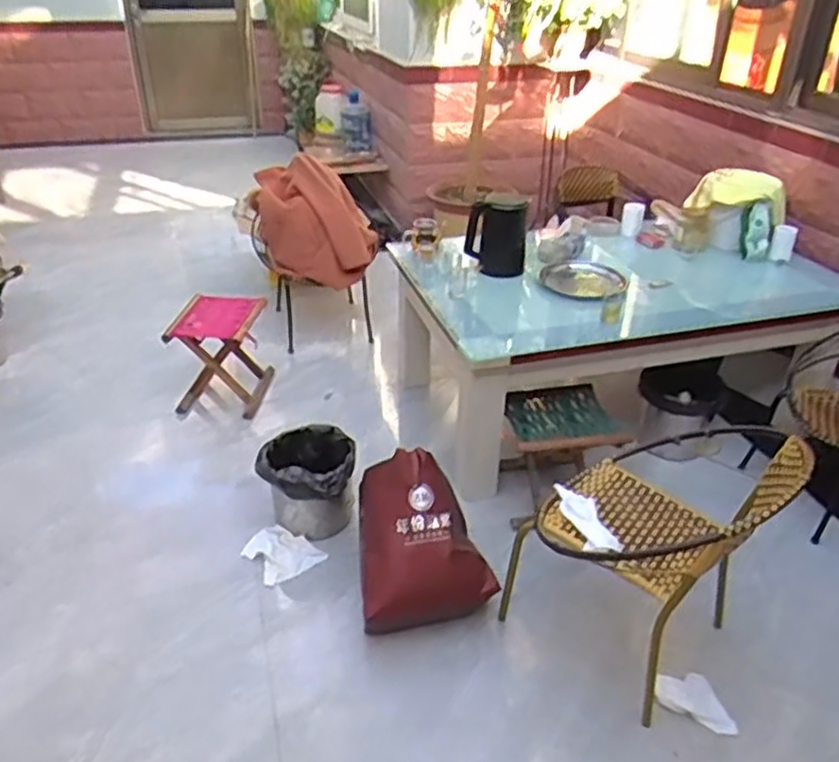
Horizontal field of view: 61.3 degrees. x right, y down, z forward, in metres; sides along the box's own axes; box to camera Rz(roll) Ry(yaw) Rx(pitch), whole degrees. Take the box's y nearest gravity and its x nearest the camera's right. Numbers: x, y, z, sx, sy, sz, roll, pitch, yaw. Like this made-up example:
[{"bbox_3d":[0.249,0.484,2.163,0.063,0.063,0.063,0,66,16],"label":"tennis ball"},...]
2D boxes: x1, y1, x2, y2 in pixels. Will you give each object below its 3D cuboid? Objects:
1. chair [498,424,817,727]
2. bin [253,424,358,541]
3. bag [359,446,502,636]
[{"bbox_3d":[0.467,0.329,1.456,0.460,0.556,0.436,-21,37,-31],"label":"chair"},{"bbox_3d":[-0.297,0.271,1.920,0.242,0.219,0.242,0,31,0],"label":"bin"},{"bbox_3d":[0.006,0.352,1.635,0.297,0.305,0.341,-5,32,-8],"label":"bag"}]

